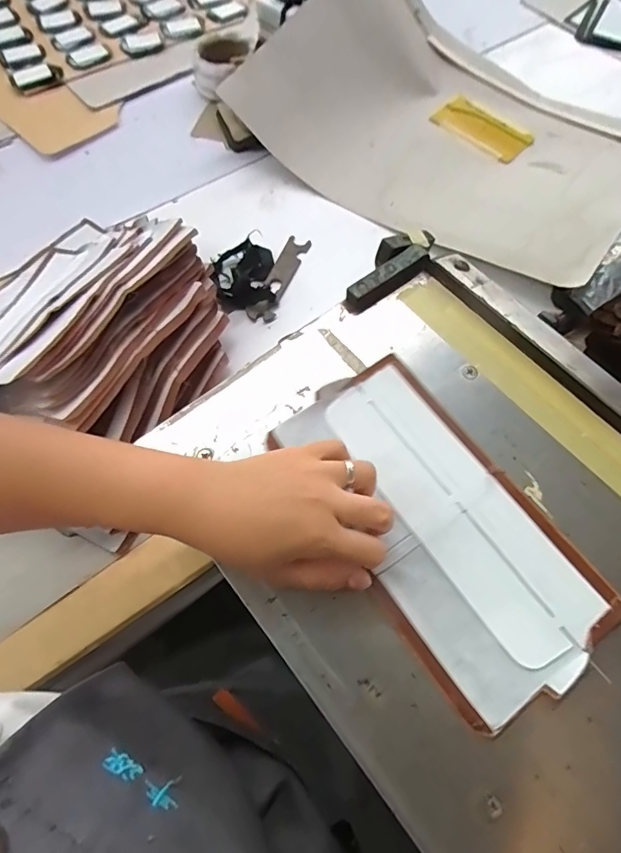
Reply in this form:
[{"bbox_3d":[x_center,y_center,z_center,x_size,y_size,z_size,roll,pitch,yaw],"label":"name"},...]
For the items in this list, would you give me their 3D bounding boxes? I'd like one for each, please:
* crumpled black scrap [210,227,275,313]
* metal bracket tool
[{"bbox_3d":[-0.080,-0.185,0.558,0.075,0.021,0.091,-13,67,-6],"label":"crumpled black scrap"},{"bbox_3d":[-0.037,-0.182,0.567,0.031,0.007,0.134,19,68,8],"label":"metal bracket tool"}]

